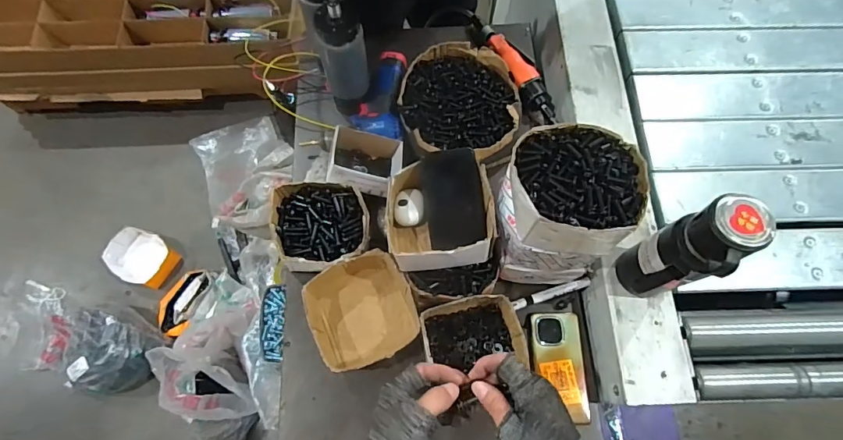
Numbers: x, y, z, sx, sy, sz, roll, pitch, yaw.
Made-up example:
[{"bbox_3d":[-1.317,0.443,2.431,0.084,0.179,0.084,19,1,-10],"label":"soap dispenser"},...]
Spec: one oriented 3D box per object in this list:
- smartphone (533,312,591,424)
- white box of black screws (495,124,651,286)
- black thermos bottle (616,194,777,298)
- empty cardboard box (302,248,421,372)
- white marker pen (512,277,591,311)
[{"bbox_3d":[0.214,0.225,0.684,0.077,0.011,0.158,0,70,0],"label":"smartphone"},{"bbox_3d":[0.191,-0.016,0.615,0.156,0.198,0.150,6,71,2],"label":"white box of black screws"},{"bbox_3d":[0.325,0.049,0.568,0.077,0.246,0.072,-24,72,-8],"label":"black thermos bottle"},{"bbox_3d":[-0.093,0.142,0.692,0.162,0.074,0.161,-18,71,-6],"label":"empty cardboard box"},{"bbox_3d":[0.211,0.119,0.721,0.134,0.015,0.016,-17,71,-6],"label":"white marker pen"}]

